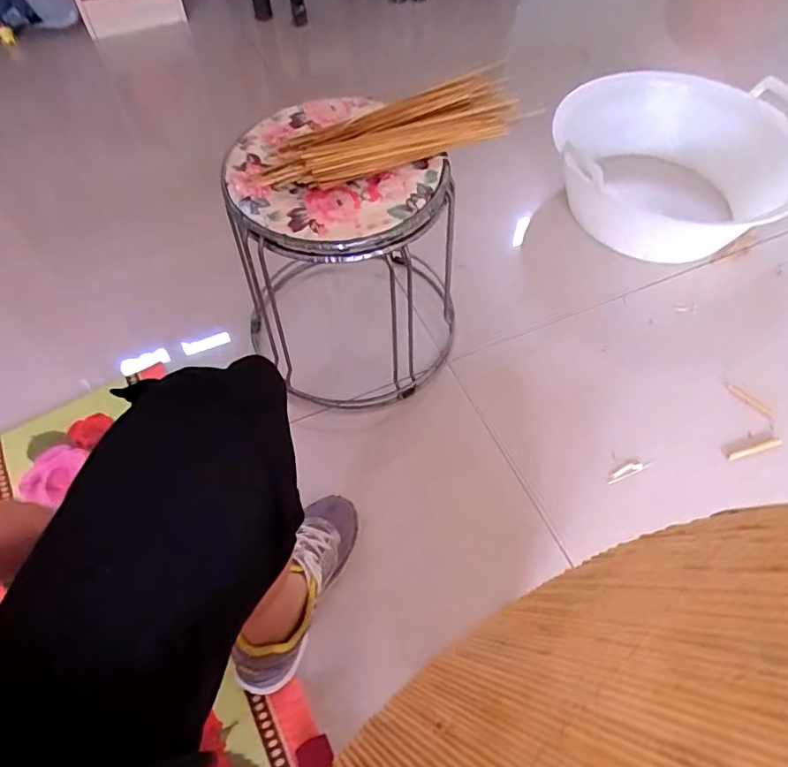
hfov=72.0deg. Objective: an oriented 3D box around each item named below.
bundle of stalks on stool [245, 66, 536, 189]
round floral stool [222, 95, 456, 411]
[{"bbox_3d":[-0.003,-0.327,0.706,0.366,0.032,0.122,-22,61,-14],"label":"bundle of stalks on stool"},{"bbox_3d":[-0.075,-0.165,0.824,0.288,0.378,0.262,0,58,0],"label":"round floral stool"}]

